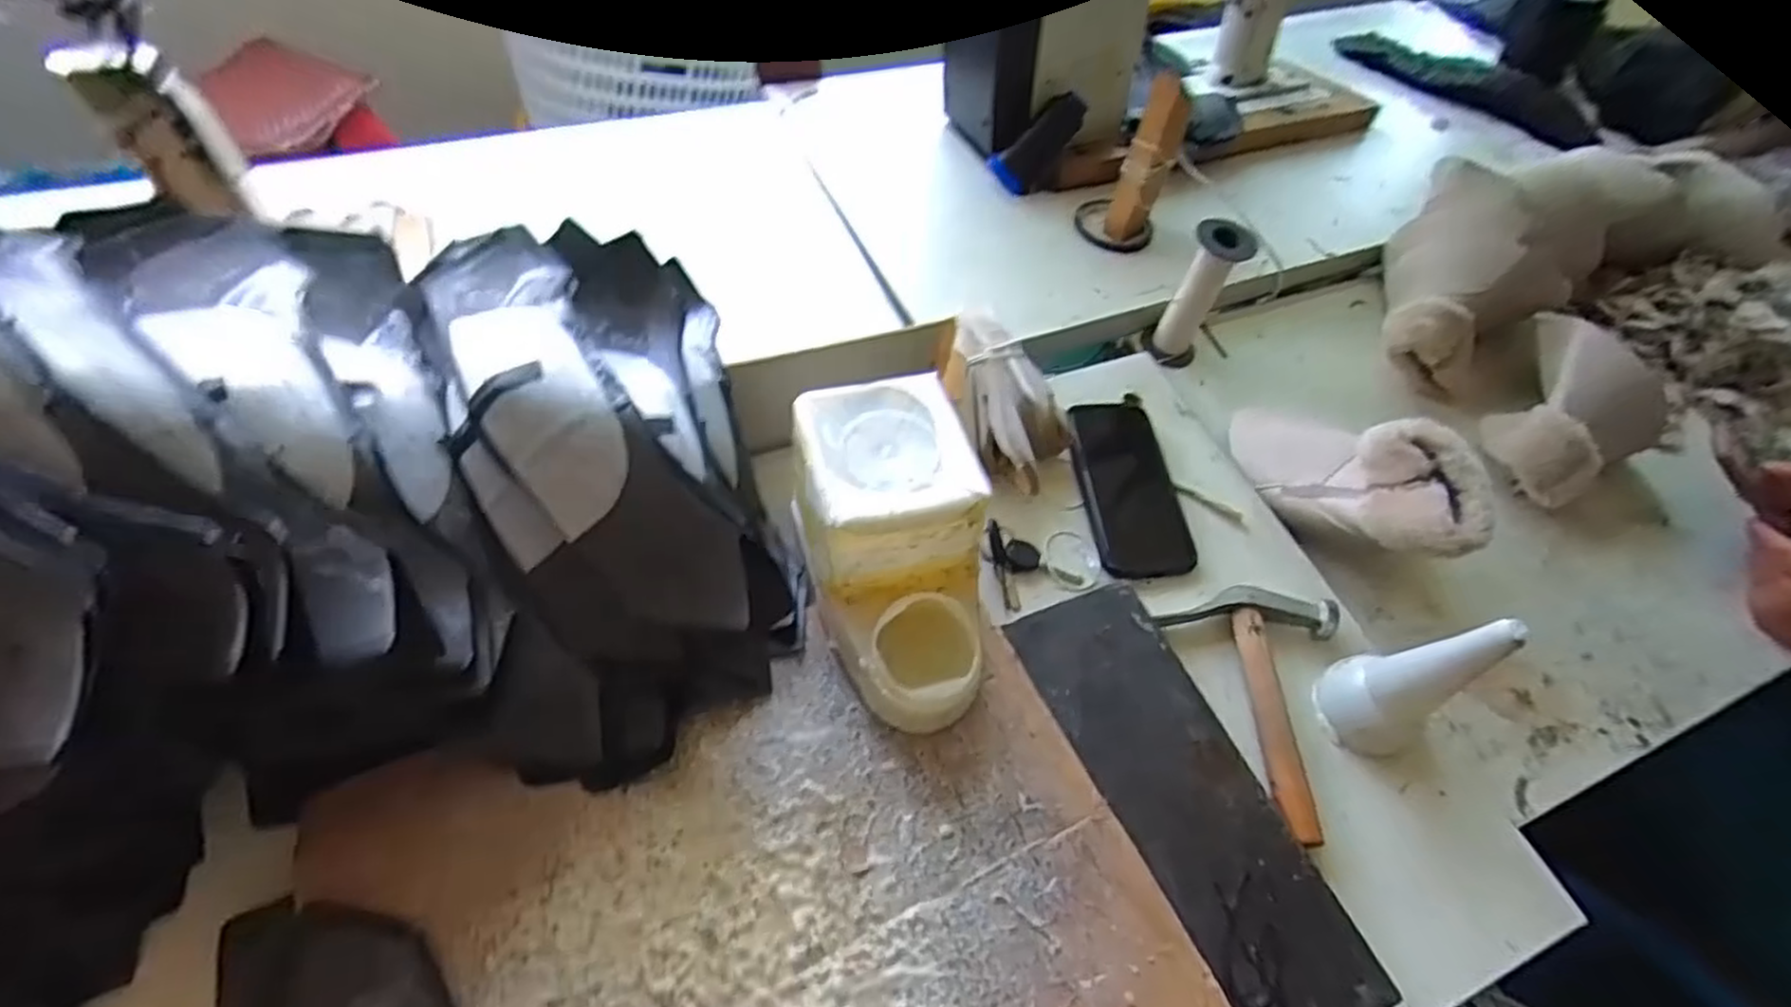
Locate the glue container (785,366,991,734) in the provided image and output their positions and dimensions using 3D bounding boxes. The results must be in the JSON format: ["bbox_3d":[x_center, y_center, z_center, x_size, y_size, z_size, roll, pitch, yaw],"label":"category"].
[{"bbox_3d":[0.001,0.033,0.505,0.109,0.122,0.209,-10,57,-13],"label":"glue container"}]

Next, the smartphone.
[{"bbox_3d":[0.201,-0.023,0.662,0.082,0.015,0.186,-2,56,-8],"label":"smartphone"}]

